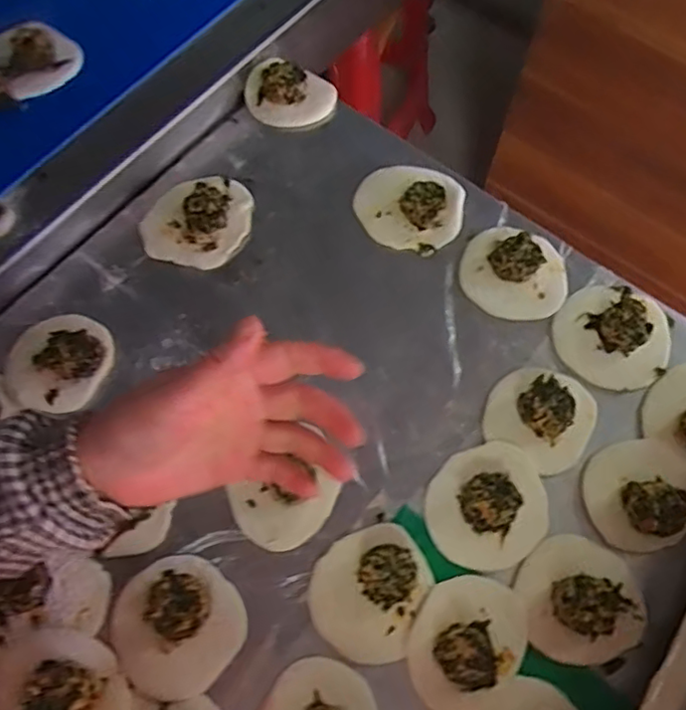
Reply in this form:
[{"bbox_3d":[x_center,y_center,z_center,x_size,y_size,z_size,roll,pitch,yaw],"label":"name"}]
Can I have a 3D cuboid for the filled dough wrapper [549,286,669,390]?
[{"bbox_3d":[0.232,-0.023,0.528,0.093,0.030,0.098,0,68,0],"label":"filled dough wrapper"}]

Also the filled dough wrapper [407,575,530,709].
[{"bbox_3d":[0.089,0.201,0.437,0.094,0.032,0.077,-38,73,-14],"label":"filled dough wrapper"}]

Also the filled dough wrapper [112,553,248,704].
[{"bbox_3d":[-0.119,0.193,0.443,0.088,0.030,0.088,0,68,0],"label":"filled dough wrapper"}]

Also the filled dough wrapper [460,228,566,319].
[{"bbox_3d":[0.155,-0.078,0.550,0.092,0.036,0.086,0,68,0],"label":"filled dough wrapper"}]

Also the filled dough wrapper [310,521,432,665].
[{"bbox_3d":[0.020,0.169,0.455,0.079,0.024,0.095,25,71,9],"label":"filled dough wrapper"}]

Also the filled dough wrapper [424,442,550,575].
[{"bbox_3d":[0.113,0.114,0.476,0.098,0.027,0.086,-37,73,-14],"label":"filled dough wrapper"}]

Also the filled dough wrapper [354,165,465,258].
[{"bbox_3d":[0.063,-0.143,0.582,0.099,0.027,0.090,0,68,0],"label":"filled dough wrapper"}]

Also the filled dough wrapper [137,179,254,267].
[{"bbox_3d":[-0.135,-0.129,0.570,0.097,0.040,0.094,0,68,0],"label":"filled dough wrapper"}]

